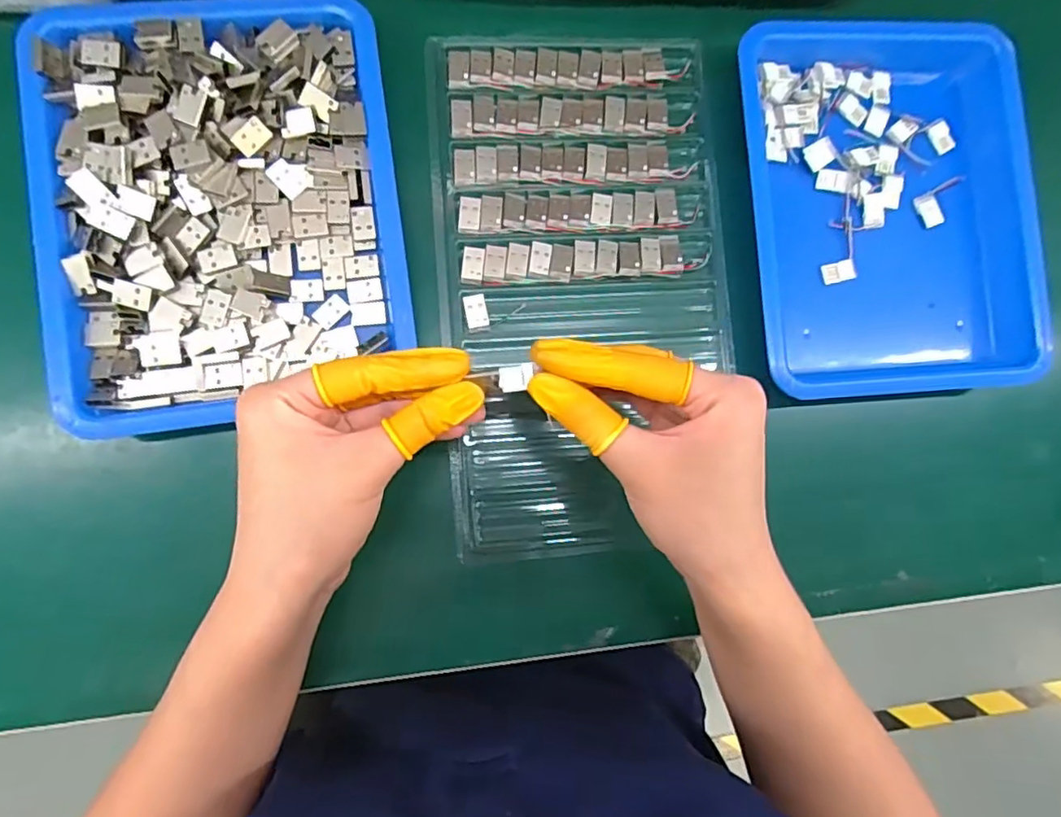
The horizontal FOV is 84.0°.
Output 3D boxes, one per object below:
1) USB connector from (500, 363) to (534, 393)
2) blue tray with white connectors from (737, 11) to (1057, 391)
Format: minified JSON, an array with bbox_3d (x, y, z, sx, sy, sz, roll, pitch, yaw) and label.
[{"bbox_3d":[-0.006,-0.013,0.250,0.014,0.005,0.011,-9,88,-7],"label":"USB connector"},{"bbox_3d":[0.208,-0.123,0.346,0.169,0.024,0.224,-4,87,-7],"label":"blue tray with white connectors"}]

